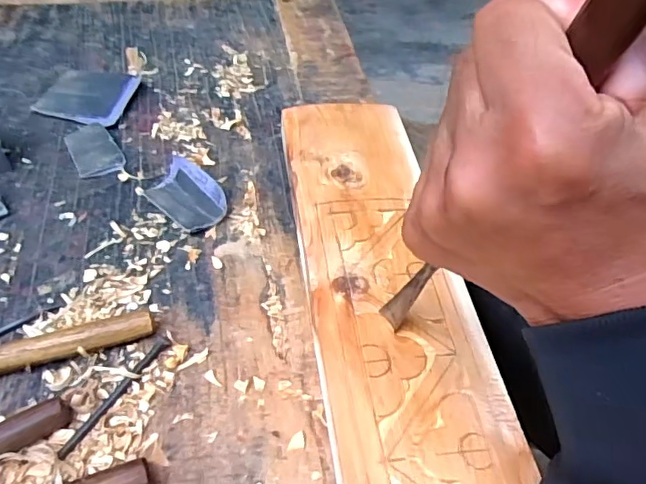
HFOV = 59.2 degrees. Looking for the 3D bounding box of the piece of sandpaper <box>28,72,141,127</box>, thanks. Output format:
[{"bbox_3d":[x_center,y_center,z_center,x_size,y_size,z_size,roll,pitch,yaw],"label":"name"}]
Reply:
[{"bbox_3d":[-0.213,-0.136,0.518,0.079,0.006,0.080,10,47,5],"label":"piece of sandpaper"}]

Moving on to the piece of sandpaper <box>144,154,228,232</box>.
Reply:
[{"bbox_3d":[-0.103,-0.036,0.423,0.068,0.020,0.040,37,55,27],"label":"piece of sandpaper"}]

